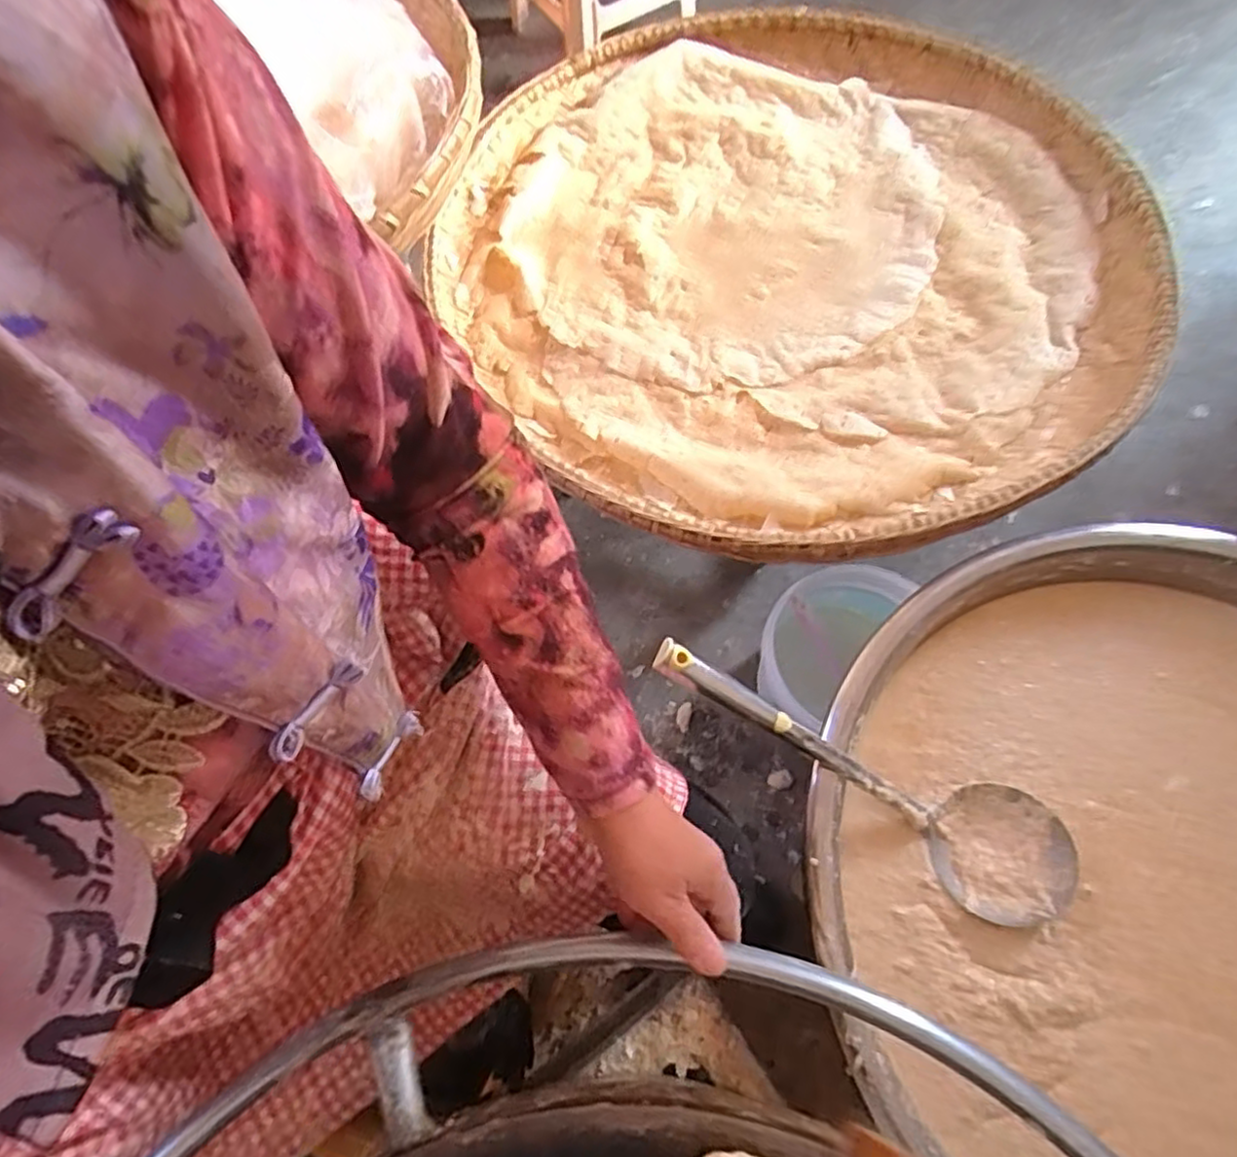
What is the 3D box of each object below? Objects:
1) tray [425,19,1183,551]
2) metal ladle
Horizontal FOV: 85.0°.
[{"bbox_3d":[0.159,-0.386,0.778,0.696,0.110,0.802,-30,68,-10],"label":"tray"},{"bbox_3d":[0.191,0.160,0.538,0.388,0.053,0.104,29,70,-9],"label":"metal ladle"}]

